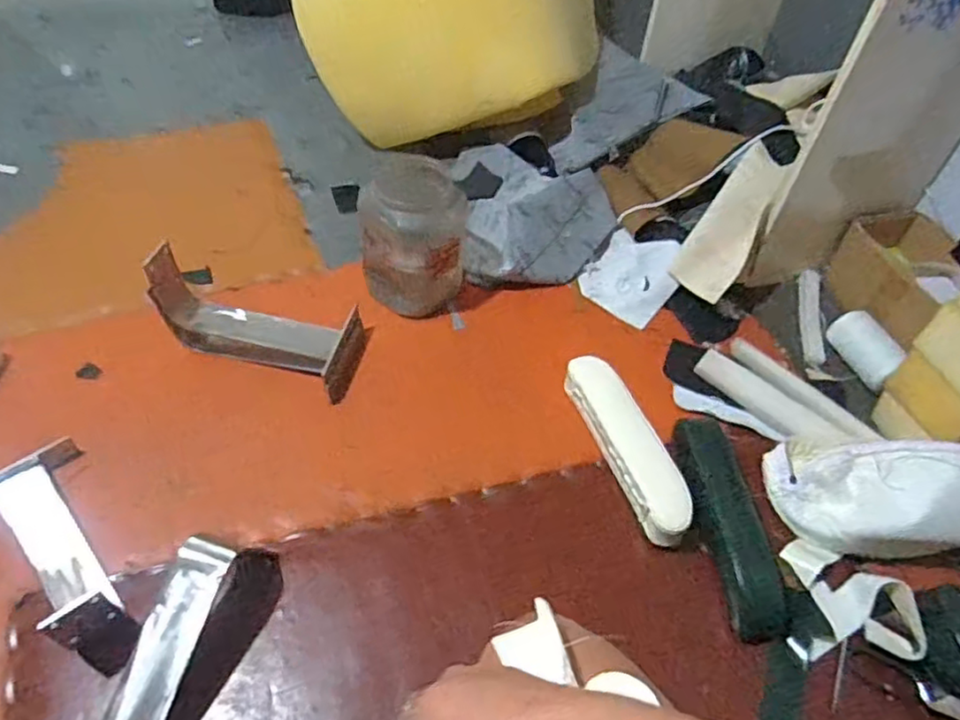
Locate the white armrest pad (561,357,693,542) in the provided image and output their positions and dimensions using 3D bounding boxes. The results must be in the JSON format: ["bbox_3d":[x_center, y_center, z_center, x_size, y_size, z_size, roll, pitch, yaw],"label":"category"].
[{"bbox_3d":[0.202,0.116,0.886,0.068,0.062,0.283,-15,54,-17],"label":"white armrest pad"}]

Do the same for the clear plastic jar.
[{"bbox_3d":[-0.104,-0.183,1.019,0.162,0.215,0.133,2,51,-4],"label":"clear plastic jar"}]

